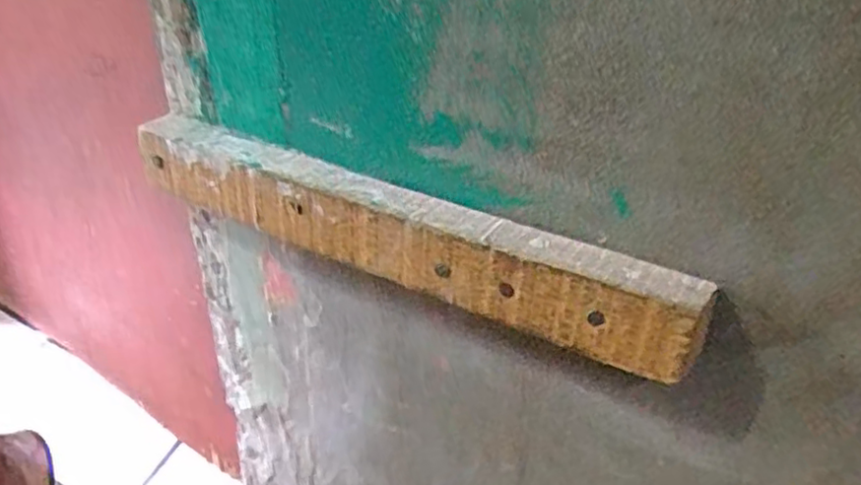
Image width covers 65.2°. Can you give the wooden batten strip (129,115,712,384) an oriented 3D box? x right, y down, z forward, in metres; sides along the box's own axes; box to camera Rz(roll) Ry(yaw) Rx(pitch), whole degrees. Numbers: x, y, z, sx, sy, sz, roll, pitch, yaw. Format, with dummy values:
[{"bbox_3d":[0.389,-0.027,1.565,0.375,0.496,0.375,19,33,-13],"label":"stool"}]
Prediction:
[{"bbox_3d":[-0.031,-0.008,0.353,0.333,0.046,0.030,18,33,26],"label":"wooden batten strip"}]

